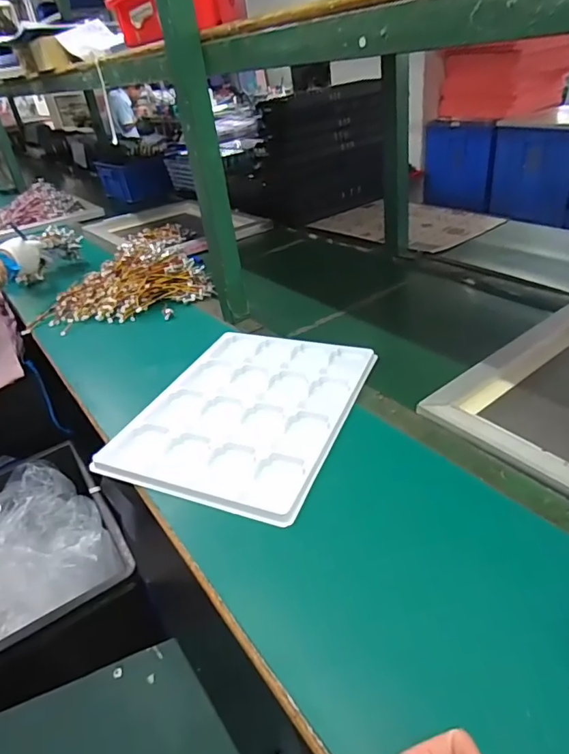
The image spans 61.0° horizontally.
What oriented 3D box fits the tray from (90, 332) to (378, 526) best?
[{"bbox_3d":[-0.053,0.039,0.710,0.286,0.019,0.373,9,37,22],"label":"tray"}]

